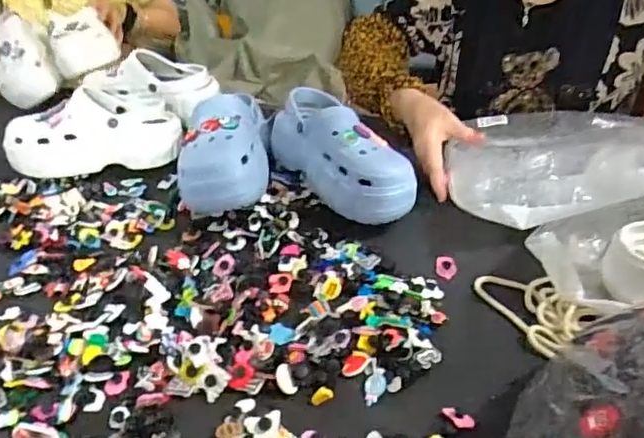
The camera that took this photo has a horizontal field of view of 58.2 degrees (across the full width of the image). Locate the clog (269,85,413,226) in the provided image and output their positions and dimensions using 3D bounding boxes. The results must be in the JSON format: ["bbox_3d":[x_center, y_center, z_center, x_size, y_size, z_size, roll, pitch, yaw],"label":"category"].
[{"bbox_3d":[0.021,-0.085,0.767,0.086,0.115,0.238,-24,40,-26],"label":"clog"}]

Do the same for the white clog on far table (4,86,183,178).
[{"bbox_3d":[-0.337,-0.130,0.868,0.240,0.097,0.110,-9,36,-8],"label":"white clog on far table"}]

